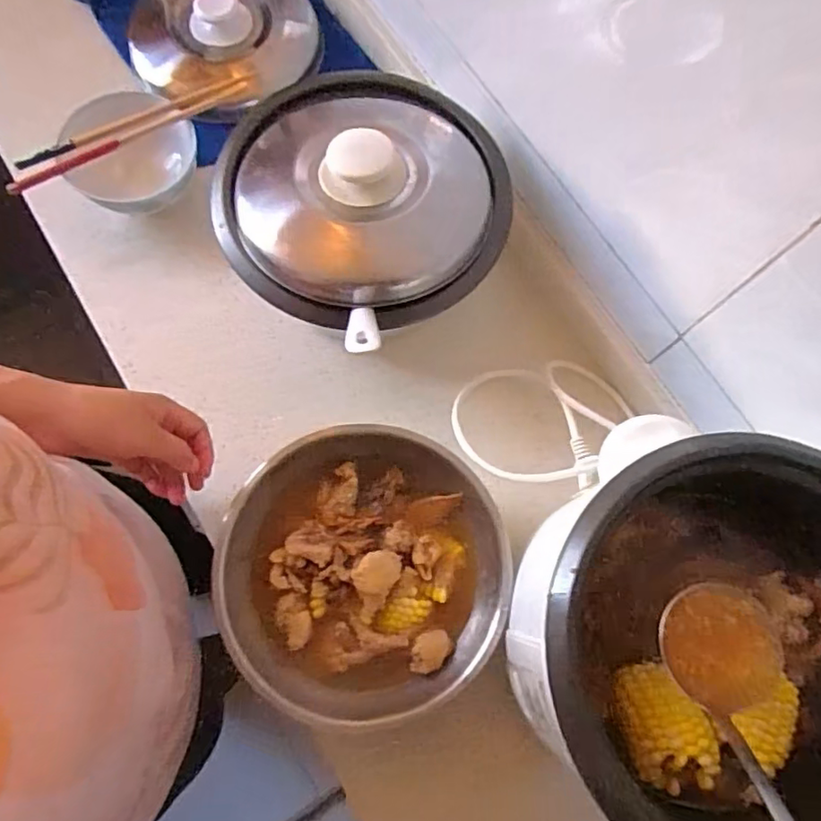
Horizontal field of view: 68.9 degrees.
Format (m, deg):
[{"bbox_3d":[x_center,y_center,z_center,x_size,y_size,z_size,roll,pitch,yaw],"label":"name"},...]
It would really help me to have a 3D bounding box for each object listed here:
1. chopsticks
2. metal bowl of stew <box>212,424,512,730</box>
[{"bbox_3d":[-0.261,-0.260,0.556,0.234,0.016,0.029,-27,77,-9],"label":"chopsticks"},{"bbox_3d":[-0.040,0.127,0.488,0.221,0.082,0.212,0,75,-2],"label":"metal bowl of stew"}]

